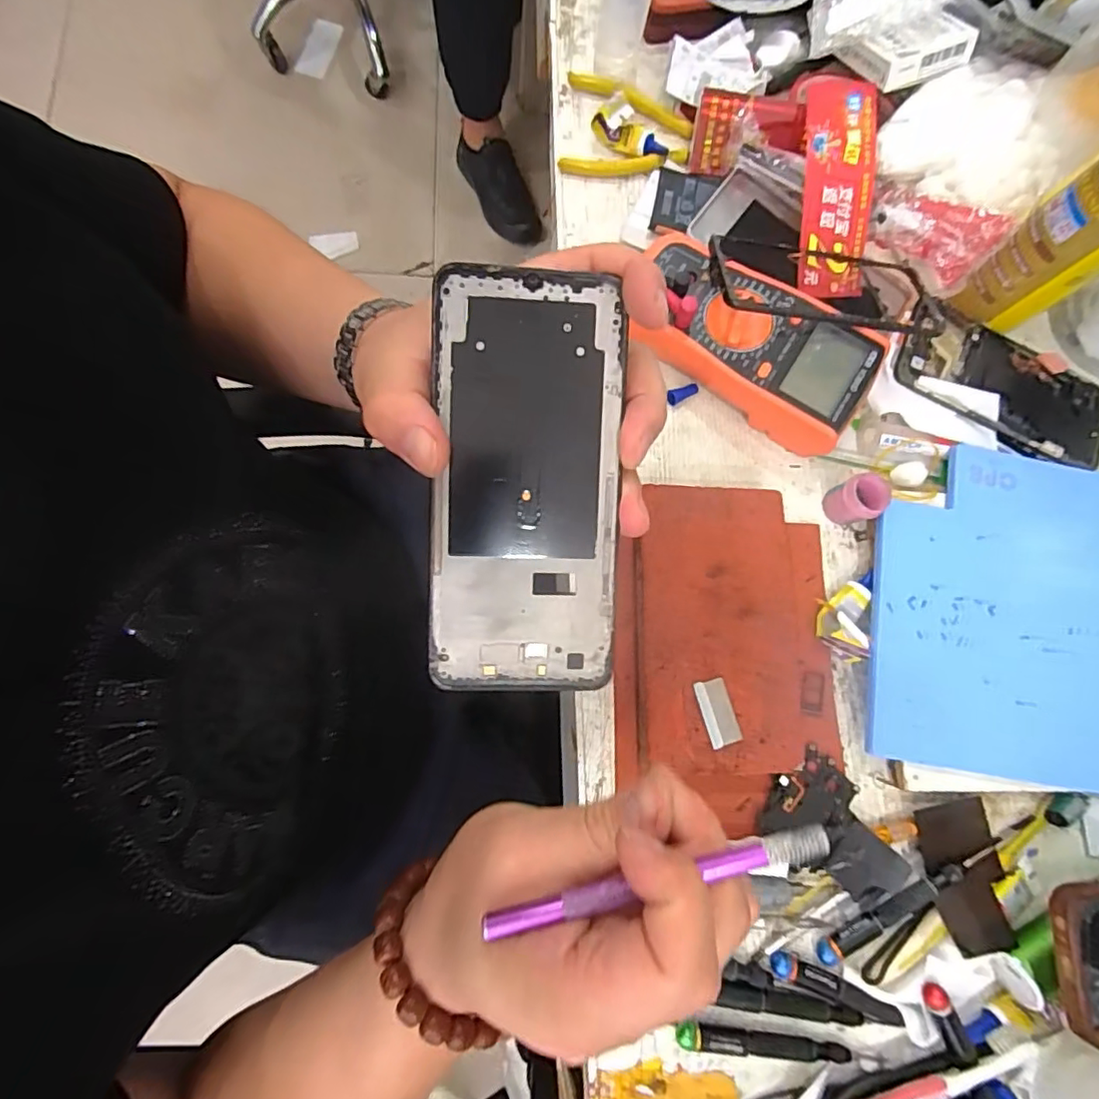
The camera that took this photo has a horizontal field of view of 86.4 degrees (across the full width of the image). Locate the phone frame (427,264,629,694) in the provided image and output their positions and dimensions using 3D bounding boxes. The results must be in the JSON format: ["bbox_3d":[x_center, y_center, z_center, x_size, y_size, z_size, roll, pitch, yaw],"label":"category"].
[{"bbox_3d":[-0.009,-0.023,0.228,0.071,0.014,0.158,1,95,-6],"label":"phone frame"}]

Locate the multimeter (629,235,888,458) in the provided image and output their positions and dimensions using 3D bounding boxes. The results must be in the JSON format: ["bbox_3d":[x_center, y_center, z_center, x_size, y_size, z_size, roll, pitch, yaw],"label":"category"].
[{"bbox_3d":[0.136,-0.145,0.404,0.173,0.051,0.086,31,75,0],"label":"multimeter"}]

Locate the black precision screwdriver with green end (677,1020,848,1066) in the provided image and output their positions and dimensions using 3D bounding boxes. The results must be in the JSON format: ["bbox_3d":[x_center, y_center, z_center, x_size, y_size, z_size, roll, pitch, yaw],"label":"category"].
[{"bbox_3d":[0.126,0.290,0.338,0.103,0.013,0.016,11,77,-4],"label":"black precision screwdriver with green end"}]

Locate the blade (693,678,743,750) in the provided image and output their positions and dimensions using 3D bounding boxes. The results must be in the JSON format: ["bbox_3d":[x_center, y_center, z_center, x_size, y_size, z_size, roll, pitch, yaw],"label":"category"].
[{"bbox_3d":[0.101,0.098,0.351,0.019,0.004,0.038,-13,80,-9],"label":"blade"}]

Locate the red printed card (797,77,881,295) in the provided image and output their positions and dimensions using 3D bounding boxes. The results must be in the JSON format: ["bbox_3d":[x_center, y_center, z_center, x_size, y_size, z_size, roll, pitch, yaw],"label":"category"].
[{"bbox_3d":[0.209,-0.263,0.427,0.056,0.028,0.145,-2,102,0],"label":"red printed card"}]

